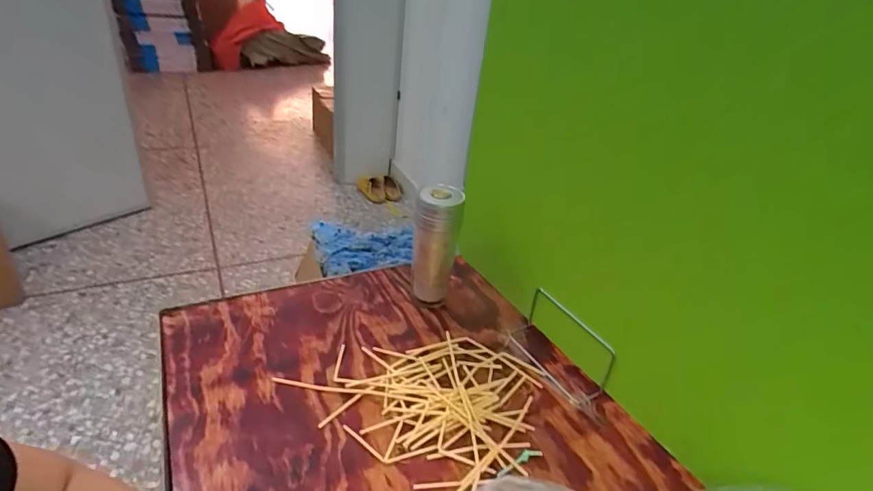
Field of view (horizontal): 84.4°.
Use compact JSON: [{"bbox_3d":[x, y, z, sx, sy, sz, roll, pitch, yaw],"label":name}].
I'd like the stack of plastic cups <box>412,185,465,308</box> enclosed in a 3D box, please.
[{"bbox_3d":[-0.004,0.011,0.712,0.062,0.191,0.060,4,33,-4],"label":"stack of plastic cups"}]

